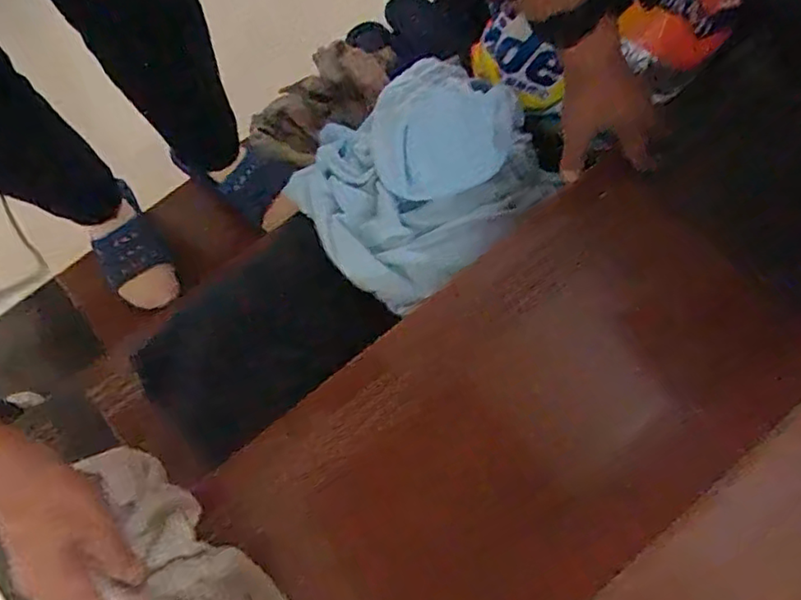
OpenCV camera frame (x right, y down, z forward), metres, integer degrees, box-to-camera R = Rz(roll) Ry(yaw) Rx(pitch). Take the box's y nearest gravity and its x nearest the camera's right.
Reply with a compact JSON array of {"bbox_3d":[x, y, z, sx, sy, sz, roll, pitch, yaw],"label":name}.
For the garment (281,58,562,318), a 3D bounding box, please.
[{"bbox_3d":[0.016,-0.148,0.709,0.265,0.103,0.249,-42,77,-9],"label":"garment"}]

